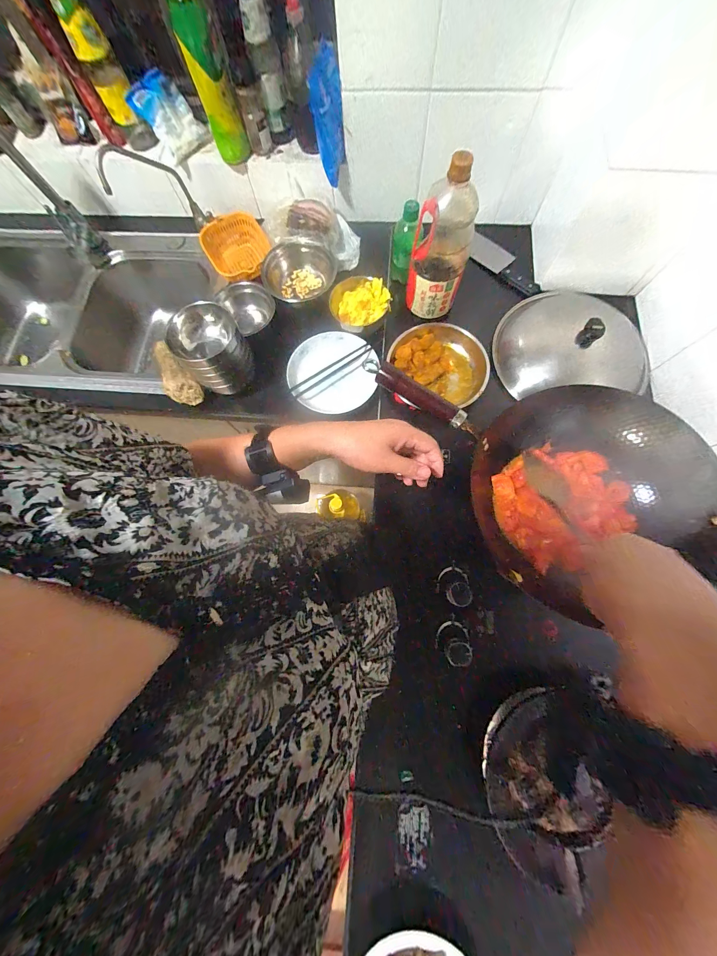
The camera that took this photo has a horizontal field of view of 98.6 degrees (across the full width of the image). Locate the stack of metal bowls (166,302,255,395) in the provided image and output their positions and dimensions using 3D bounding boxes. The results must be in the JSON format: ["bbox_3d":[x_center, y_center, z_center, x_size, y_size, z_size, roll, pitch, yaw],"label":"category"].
[{"bbox_3d":[-0.280,-0.244,0.604,0.125,0.120,0.126,-41,78,-8],"label":"stack of metal bowls"}]

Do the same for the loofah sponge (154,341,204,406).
[{"bbox_3d":[-0.396,-0.224,0.655,0.063,0.045,0.160,-37,78,-7],"label":"loofah sponge"}]

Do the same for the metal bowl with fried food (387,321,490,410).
[{"bbox_3d":[0.177,-0.240,0.665,0.189,0.047,0.205,0,76,1],"label":"metal bowl with fried food"}]

